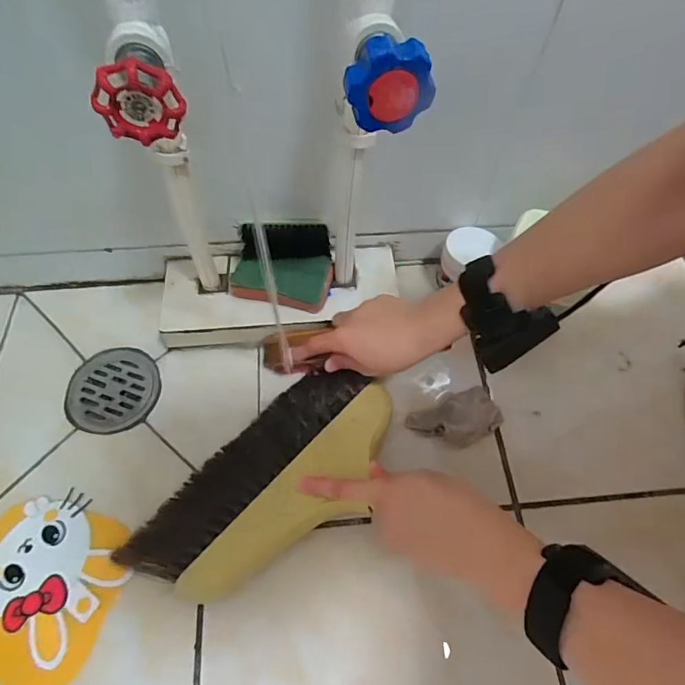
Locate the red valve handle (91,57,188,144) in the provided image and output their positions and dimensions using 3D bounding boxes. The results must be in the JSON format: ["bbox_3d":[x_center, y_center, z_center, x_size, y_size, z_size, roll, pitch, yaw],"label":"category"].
[{"bbox_3d":[-0.115,-0.136,0.261,0.046,0.045,0.008,-12,62,-7],"label":"red valve handle"}]

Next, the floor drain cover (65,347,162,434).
[{"bbox_3d":[-0.257,0.052,0.513,0.099,0.004,0.098,4,61,2],"label":"floor drain cover"}]

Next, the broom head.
[{"bbox_3d":[-0.067,0.129,0.437,0.272,0.038,0.124,-40,68,-19],"label":"broom head"}]

